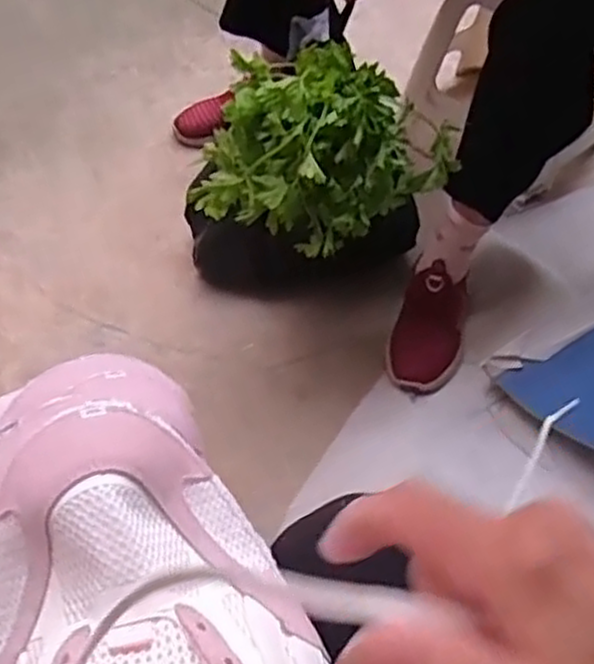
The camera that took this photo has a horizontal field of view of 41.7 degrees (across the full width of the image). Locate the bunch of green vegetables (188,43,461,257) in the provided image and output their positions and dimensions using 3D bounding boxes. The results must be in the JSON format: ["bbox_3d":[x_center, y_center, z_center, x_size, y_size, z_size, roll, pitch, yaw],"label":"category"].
[{"bbox_3d":[0.023,-0.195,0.831,0.238,0.147,0.178,-21,59,-24],"label":"bunch of green vegetables"}]

